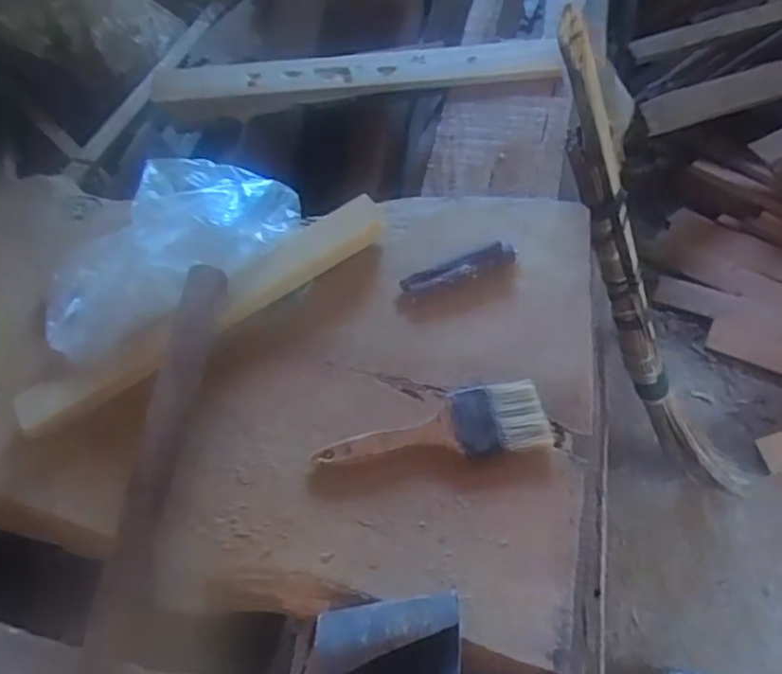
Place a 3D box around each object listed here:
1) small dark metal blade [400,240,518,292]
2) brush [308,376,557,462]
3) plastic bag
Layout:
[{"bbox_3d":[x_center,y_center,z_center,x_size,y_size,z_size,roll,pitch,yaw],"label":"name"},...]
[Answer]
[{"bbox_3d":[0.062,-0.062,0.602,0.104,0.009,0.023,-21,64,-7],"label":"small dark metal blade"},{"bbox_3d":[0.033,0.074,0.535,0.183,0.011,0.059,-10,63,-1],"label":"brush"},{"bbox_3d":[-0.209,-0.088,0.605,0.250,0.058,0.123,-35,65,-13],"label":"plastic bag"}]

